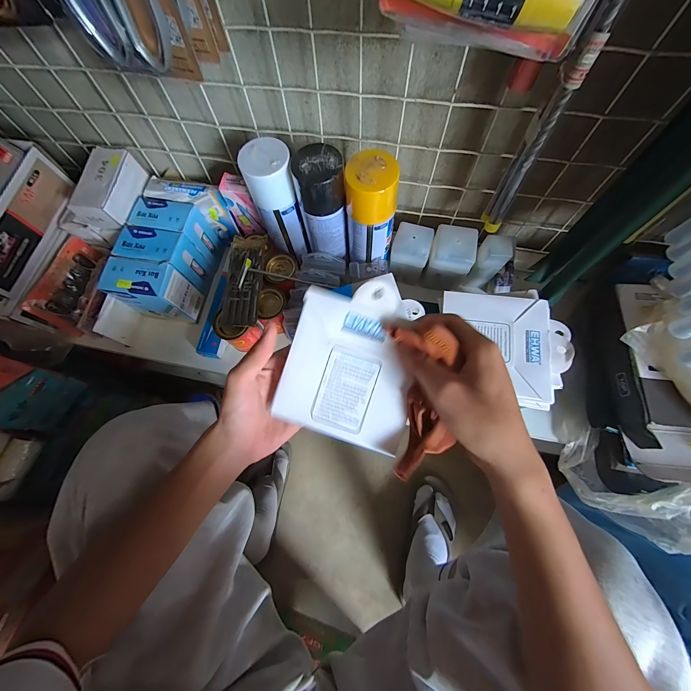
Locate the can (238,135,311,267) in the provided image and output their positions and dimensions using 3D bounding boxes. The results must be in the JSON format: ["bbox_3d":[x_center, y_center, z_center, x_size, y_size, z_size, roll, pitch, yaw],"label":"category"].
[{"bbox_3d":[-0.096,-0.196,0.416,0.056,0.162,0.057,-29,70,-9],"label":"can"}]

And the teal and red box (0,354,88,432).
[{"bbox_3d":[-0.607,0.065,0.492,0.280,0.078,0.098,13,69,7],"label":"teal and red box"}]

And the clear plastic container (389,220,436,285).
[{"bbox_3d":[0.103,-0.145,0.469,0.054,0.084,0.053,16,69,8],"label":"clear plastic container"}]

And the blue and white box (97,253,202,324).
[{"bbox_3d":[-0.300,-0.084,0.460,0.095,0.102,0.063,9,69,6],"label":"blue and white box"}]

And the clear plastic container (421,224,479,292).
[{"bbox_3d":[0.162,-0.133,0.455,0.061,0.085,0.057,11,69,7],"label":"clear plastic container"}]

